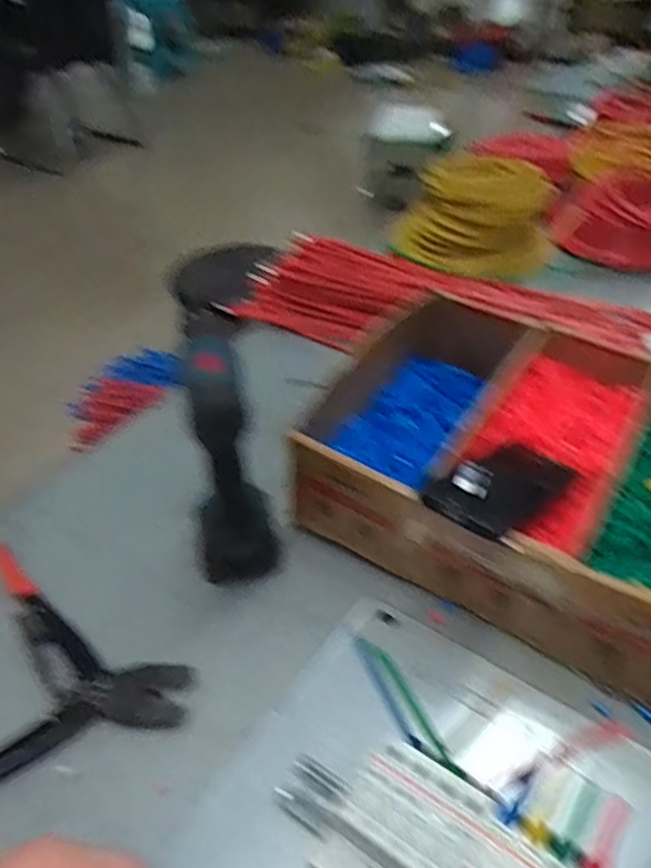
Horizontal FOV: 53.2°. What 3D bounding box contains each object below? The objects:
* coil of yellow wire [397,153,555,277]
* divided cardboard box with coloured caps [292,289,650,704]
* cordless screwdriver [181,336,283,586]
[{"bbox_3d":[0.242,-0.350,1.042,0.253,0.118,0.177,5,41,8],"label":"coil of yellow wire"},{"bbox_3d":[0.256,0.053,0.576,0.514,0.101,0.305,24,47,27],"label":"divided cardboard box with coloured caps"},{"bbox_3d":[-0.081,0.029,0.533,0.070,0.215,0.059,-11,42,-11],"label":"cordless screwdriver"}]

